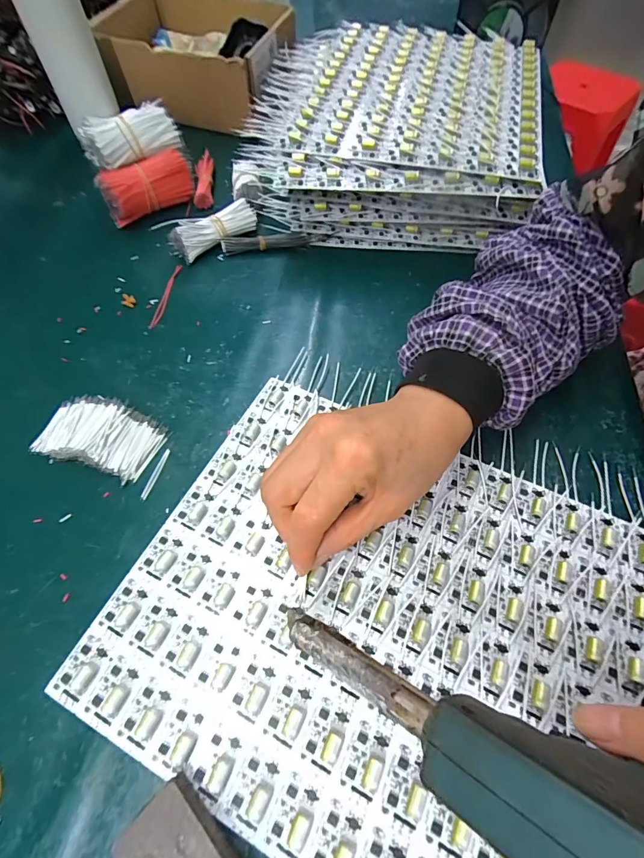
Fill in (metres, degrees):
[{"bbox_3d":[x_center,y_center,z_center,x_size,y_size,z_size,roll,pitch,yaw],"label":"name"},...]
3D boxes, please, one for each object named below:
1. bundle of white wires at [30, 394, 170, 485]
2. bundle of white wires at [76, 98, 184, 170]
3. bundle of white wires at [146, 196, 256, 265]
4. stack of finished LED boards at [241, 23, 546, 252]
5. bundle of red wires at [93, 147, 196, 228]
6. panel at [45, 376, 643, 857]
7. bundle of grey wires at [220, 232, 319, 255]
[{"bbox_3d":[-0.164,0.003,0.292,0.089,0.015,0.054,18,61,10],"label":"bundle of white wires"},{"bbox_3d":[-0.196,-0.302,0.414,0.097,0.044,0.040,-31,65,-19],"label":"bundle of white wires"},{"bbox_3d":[-0.115,-0.208,0.407,0.096,0.033,0.038,-36,66,-20],"label":"bundle of white wires"},{"bbox_3d":[0.084,-0.340,0.455,0.301,0.093,0.314,9,60,5],"label":"stack of finished LED boards"},{"bbox_3d":[-0.189,-0.266,0.434,0.097,0.045,0.033,-32,64,-17],"label":"bundle of red wires"},{"bbox_3d":[0.031,0.103,0.236,0.287,0.009,0.238,24,62,13],"label":"panel"},{"bbox_3d":[-0.055,-0.196,0.417,0.099,0.016,0.014,-5,59,-3],"label":"bundle of grey wires"}]

